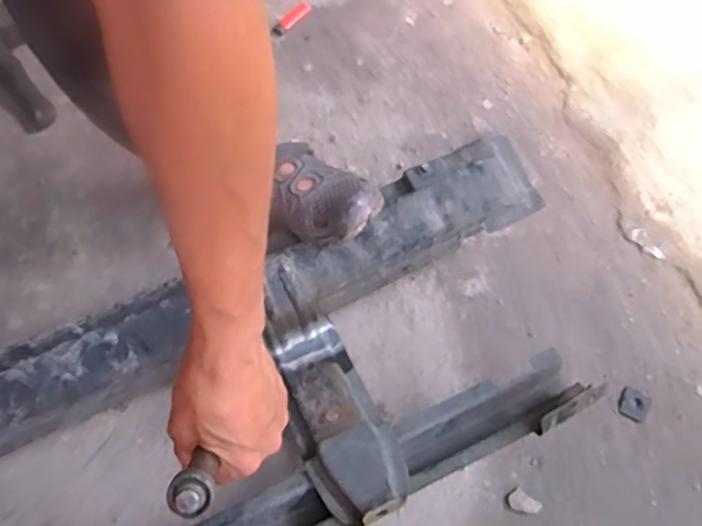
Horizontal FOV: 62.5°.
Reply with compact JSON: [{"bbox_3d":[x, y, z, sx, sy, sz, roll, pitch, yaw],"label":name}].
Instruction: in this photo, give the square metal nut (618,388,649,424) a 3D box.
[{"bbox_3d":[0.333,0.168,0.682,0.031,0.005,0.035,26,67,13],"label":"square metal nut"}]

